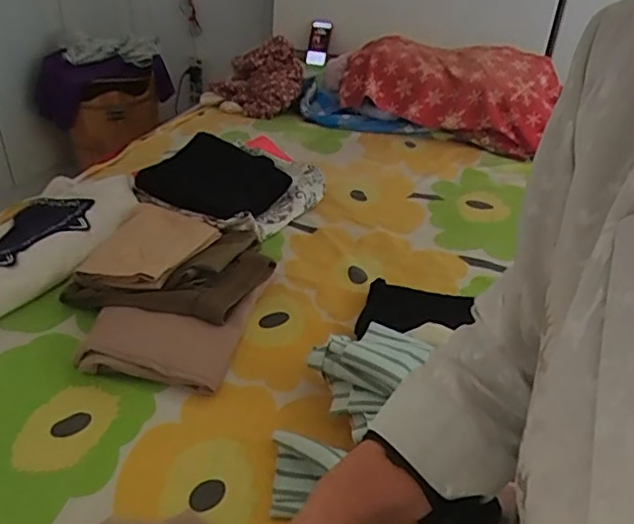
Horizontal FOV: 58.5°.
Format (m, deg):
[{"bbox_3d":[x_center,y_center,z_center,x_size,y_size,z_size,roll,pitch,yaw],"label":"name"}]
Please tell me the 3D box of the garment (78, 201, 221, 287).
[{"bbox_3d":[-0.283,-0.032,0.971,0.169,0.033,0.249,11,35,10],"label":"garment"}]

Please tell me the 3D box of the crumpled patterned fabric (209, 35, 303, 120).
[{"bbox_3d":[-0.186,-0.560,1.729,0.276,0.183,0.169,2,34,-3],"label":"crumpled patterned fabric"}]

